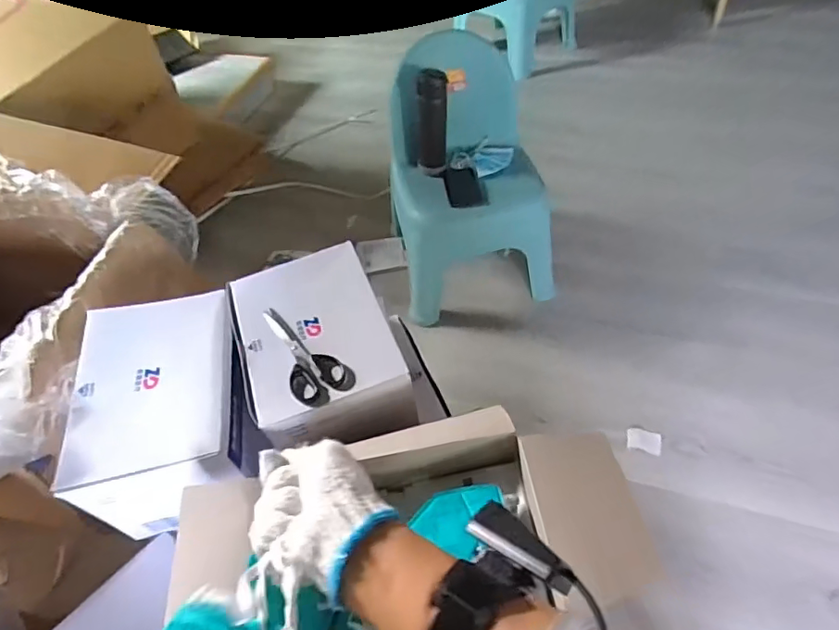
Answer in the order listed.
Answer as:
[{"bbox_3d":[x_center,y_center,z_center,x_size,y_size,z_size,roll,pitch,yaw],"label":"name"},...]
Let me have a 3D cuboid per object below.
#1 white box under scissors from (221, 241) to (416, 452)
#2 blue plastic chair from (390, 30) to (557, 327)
[{"bbox_3d":[-0.140,0.051,0.732,0.197,0.104,0.287,-20,52,-10],"label":"white box under scissors"},{"bbox_3d":[0.104,-0.341,1.308,0.364,0.506,0.463,-12,51,-4],"label":"blue plastic chair"}]

